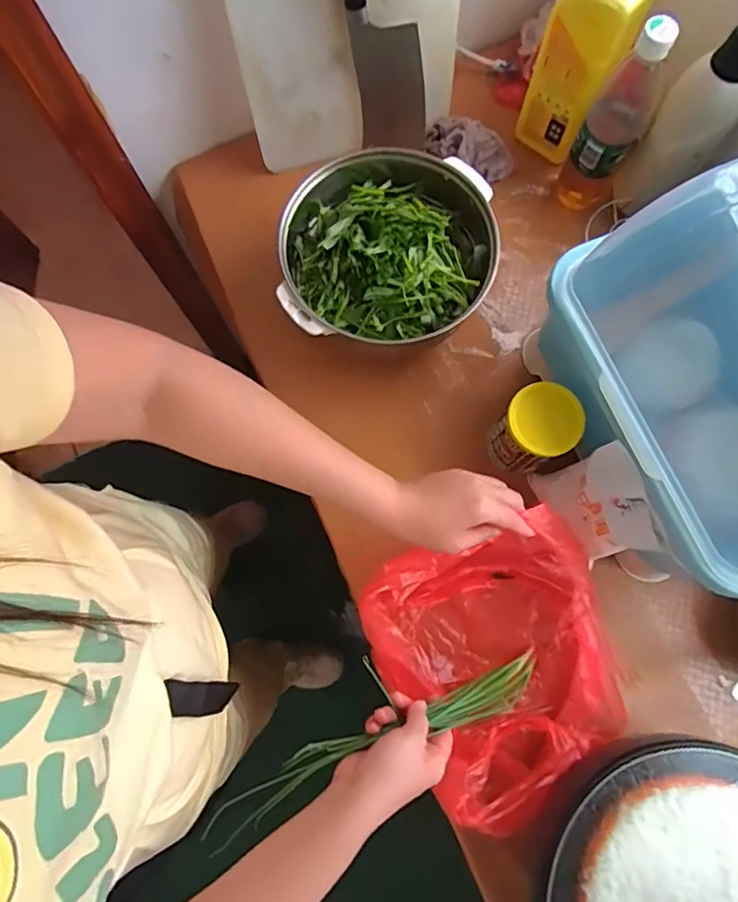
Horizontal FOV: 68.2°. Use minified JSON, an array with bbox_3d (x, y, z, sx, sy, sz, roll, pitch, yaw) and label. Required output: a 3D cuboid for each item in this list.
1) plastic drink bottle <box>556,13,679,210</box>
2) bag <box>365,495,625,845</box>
[{"bbox_3d":[0.282,-0.379,0.636,0.069,0.236,0.064,26,78,7],"label":"plastic drink bottle"},{"bbox_3d":[0.134,0.214,0.554,0.234,0.131,0.250,-25,77,-5],"label":"bag"}]

